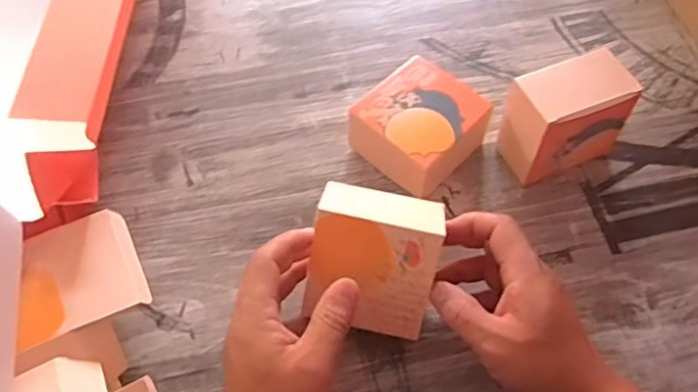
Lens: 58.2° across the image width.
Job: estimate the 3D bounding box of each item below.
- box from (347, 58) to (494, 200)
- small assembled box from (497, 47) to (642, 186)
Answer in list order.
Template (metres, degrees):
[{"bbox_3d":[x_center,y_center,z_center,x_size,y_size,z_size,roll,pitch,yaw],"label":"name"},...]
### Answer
[{"bbox_3d":[0.059,-0.056,0.537,0.092,0.058,0.091,37,67,21],"label":"box"},{"bbox_3d":[0.178,-0.063,0.519,0.090,0.092,0.056,-19,61,-10],"label":"small assembled box"}]

